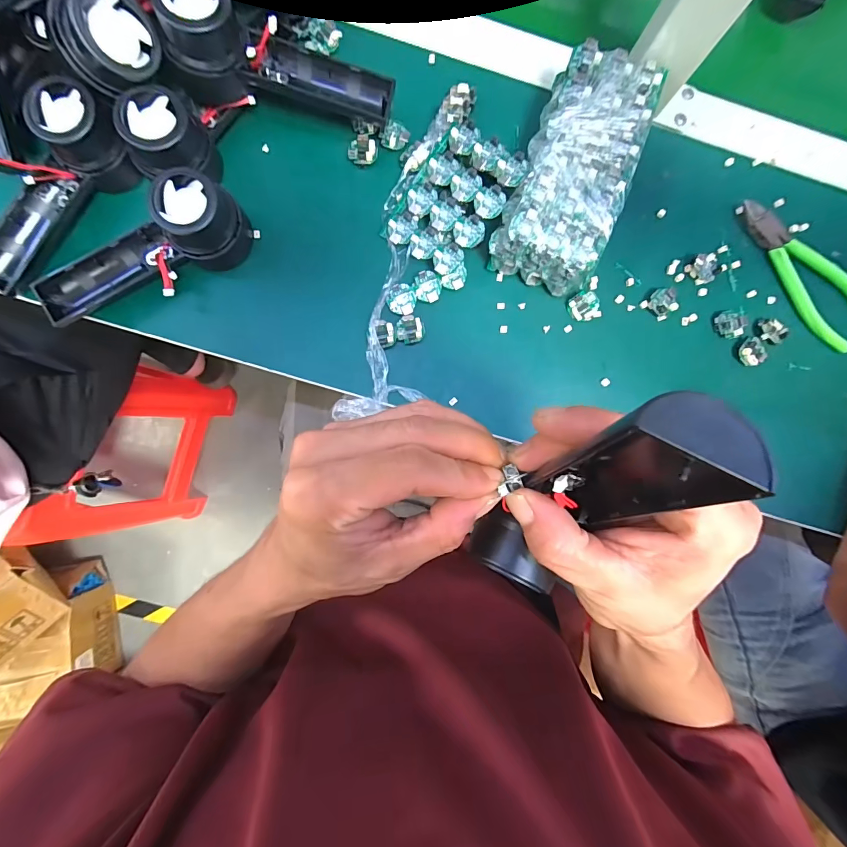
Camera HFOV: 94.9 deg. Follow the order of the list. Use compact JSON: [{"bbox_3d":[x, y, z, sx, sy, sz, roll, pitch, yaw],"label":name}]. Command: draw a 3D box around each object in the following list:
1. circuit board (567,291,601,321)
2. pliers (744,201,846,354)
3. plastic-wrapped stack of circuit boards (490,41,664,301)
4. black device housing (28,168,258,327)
[{"bbox_3d":[0.136,-0.099,0.329,0.024,0.009,0.023,-20,92,-2],"label":"circuit board"},{"bbox_3d":[0.335,-0.131,0.342,0.153,0.015,0.049,44,89,-3],"label":"pliers"},{"bbox_3d":[0.118,-0.196,0.309,0.079,0.043,0.164,21,91,-3],"label":"plastic-wrapped stack of circuit boards"},{"bbox_3d":[-0.216,-0.129,0.295,0.163,0.043,0.063,-23,93,-2],"label":"black device housing"}]

